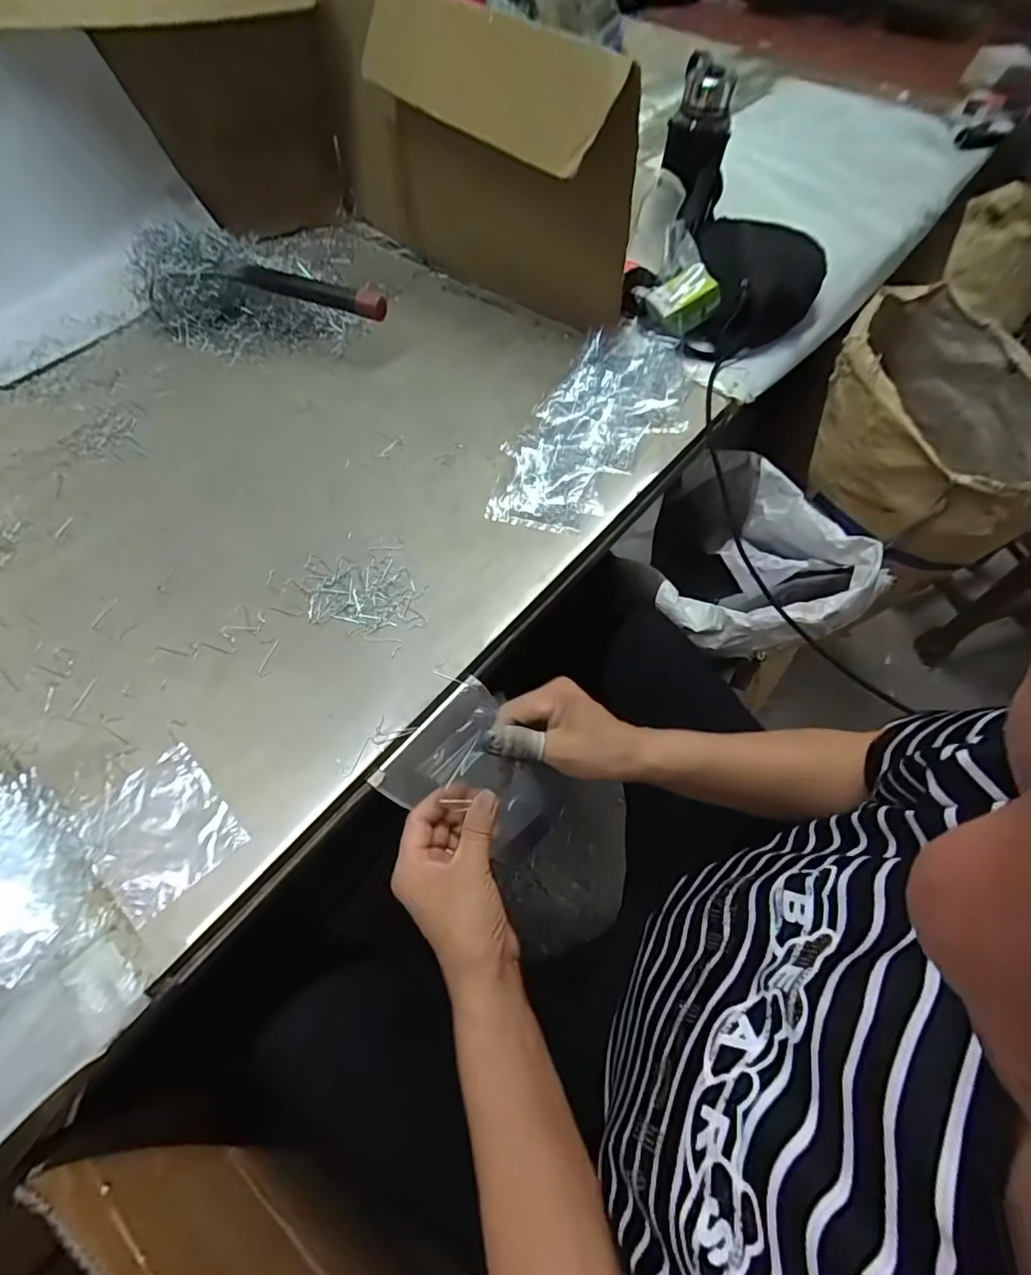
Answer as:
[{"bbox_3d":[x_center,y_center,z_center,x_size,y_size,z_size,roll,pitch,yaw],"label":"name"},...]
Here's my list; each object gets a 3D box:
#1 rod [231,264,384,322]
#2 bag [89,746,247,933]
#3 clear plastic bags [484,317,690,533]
[{"bbox_3d":[-0.241,-0.411,0.631,0.201,0.023,0.024,22,62,11],"label":"rod"},{"bbox_3d":[-0.252,0.136,0.379,0.084,0.006,0.097,-40,66,-20],"label":"bag"},{"bbox_3d":[0.089,-0.233,0.573,0.131,0.030,0.320,28,64,17],"label":"clear plastic bags"}]

